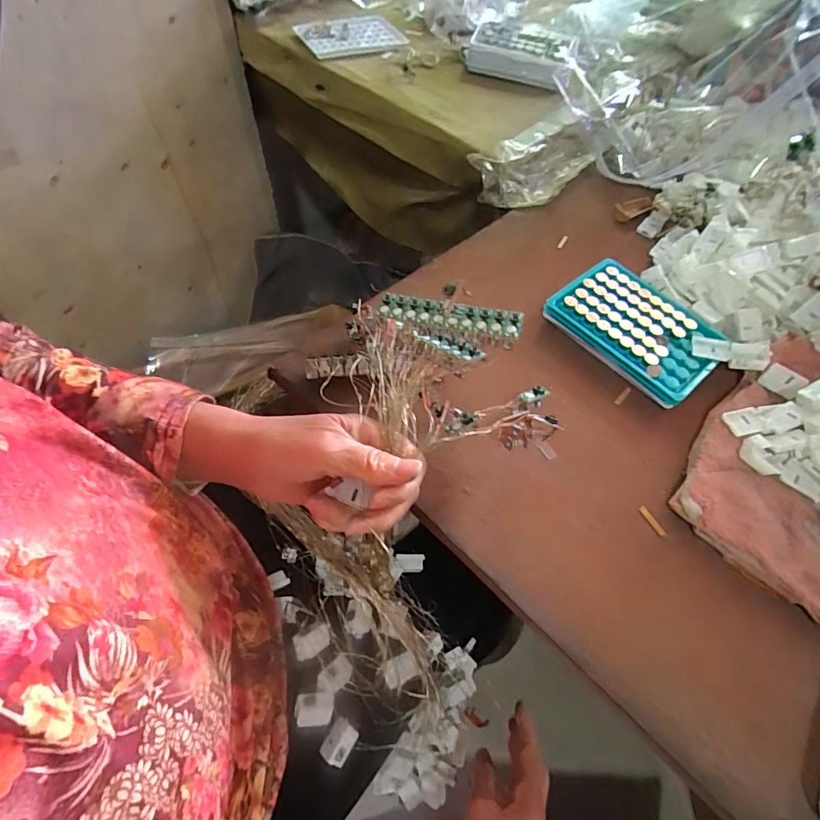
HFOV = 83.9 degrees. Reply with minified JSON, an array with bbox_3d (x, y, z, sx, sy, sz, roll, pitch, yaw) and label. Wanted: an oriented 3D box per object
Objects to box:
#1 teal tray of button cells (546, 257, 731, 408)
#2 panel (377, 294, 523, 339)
[{"bbox_3d":[0.194,-0.071,0.390,0.094,0.019,0.130,-34,65,-22],"label":"teal tray of button cells"},{"bbox_3d":[0.024,-0.062,0.297,0.094,0.004,0.018,13,76,17],"label":"panel"}]

